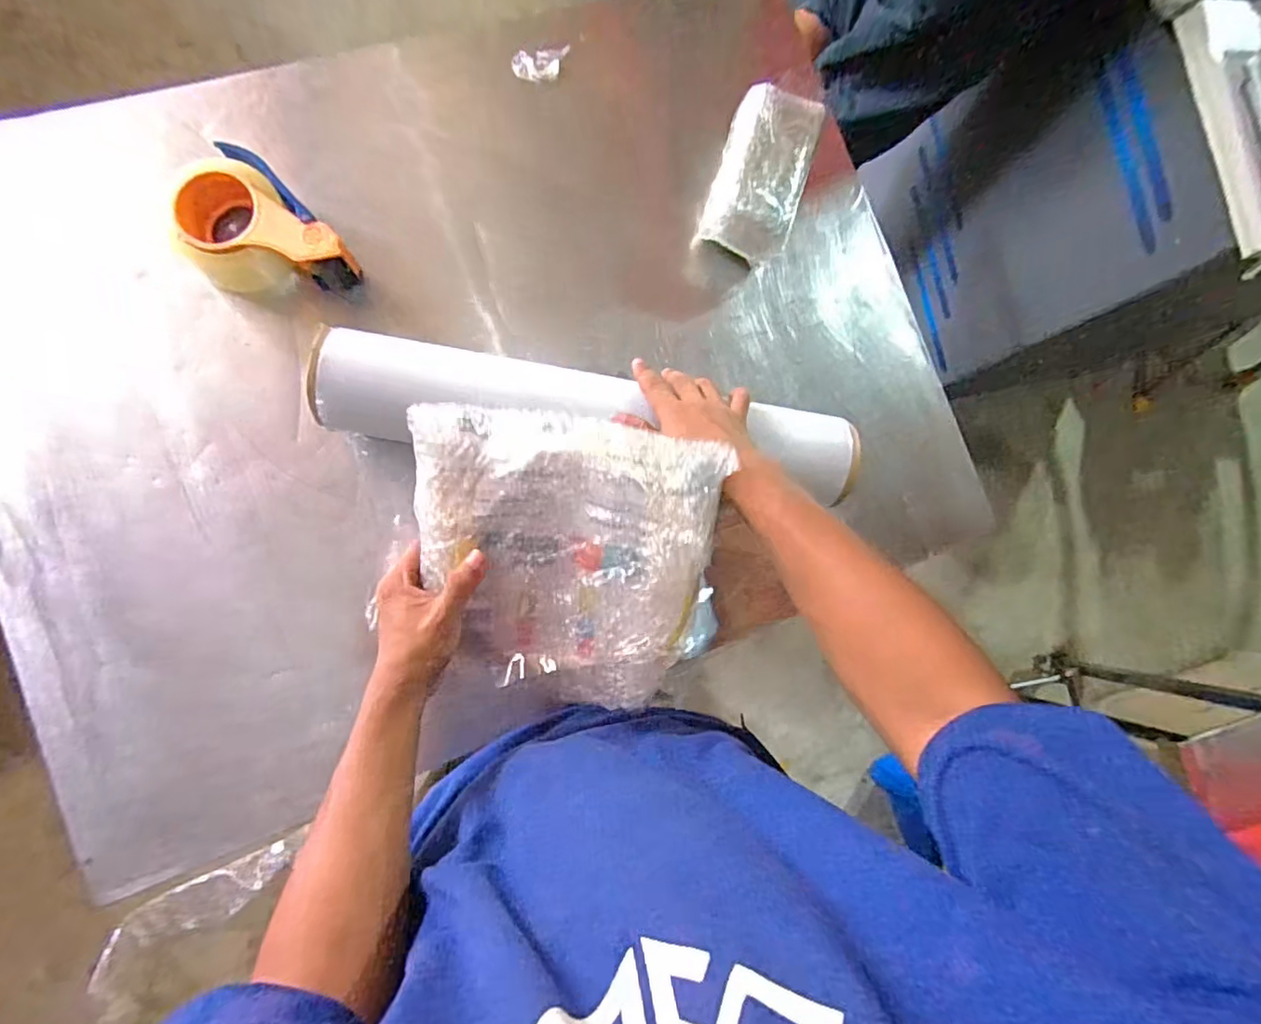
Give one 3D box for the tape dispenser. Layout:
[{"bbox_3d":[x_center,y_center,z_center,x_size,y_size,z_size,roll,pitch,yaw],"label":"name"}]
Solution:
[{"bbox_3d":[-0.373,-0.266,0.596,0.152,0.085,0.120,45,80,-2],"label":"tape dispenser"}]

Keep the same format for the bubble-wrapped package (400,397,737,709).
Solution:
[{"bbox_3d":[-0.057,0.041,0.479,0.237,0.025,0.229,6,103,6],"label":"bubble-wrapped package"}]

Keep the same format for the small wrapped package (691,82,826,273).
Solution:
[{"bbox_3d":[0.139,-0.363,0.655,0.098,0.089,0.170,15,83,-7],"label":"small wrapped package"}]

